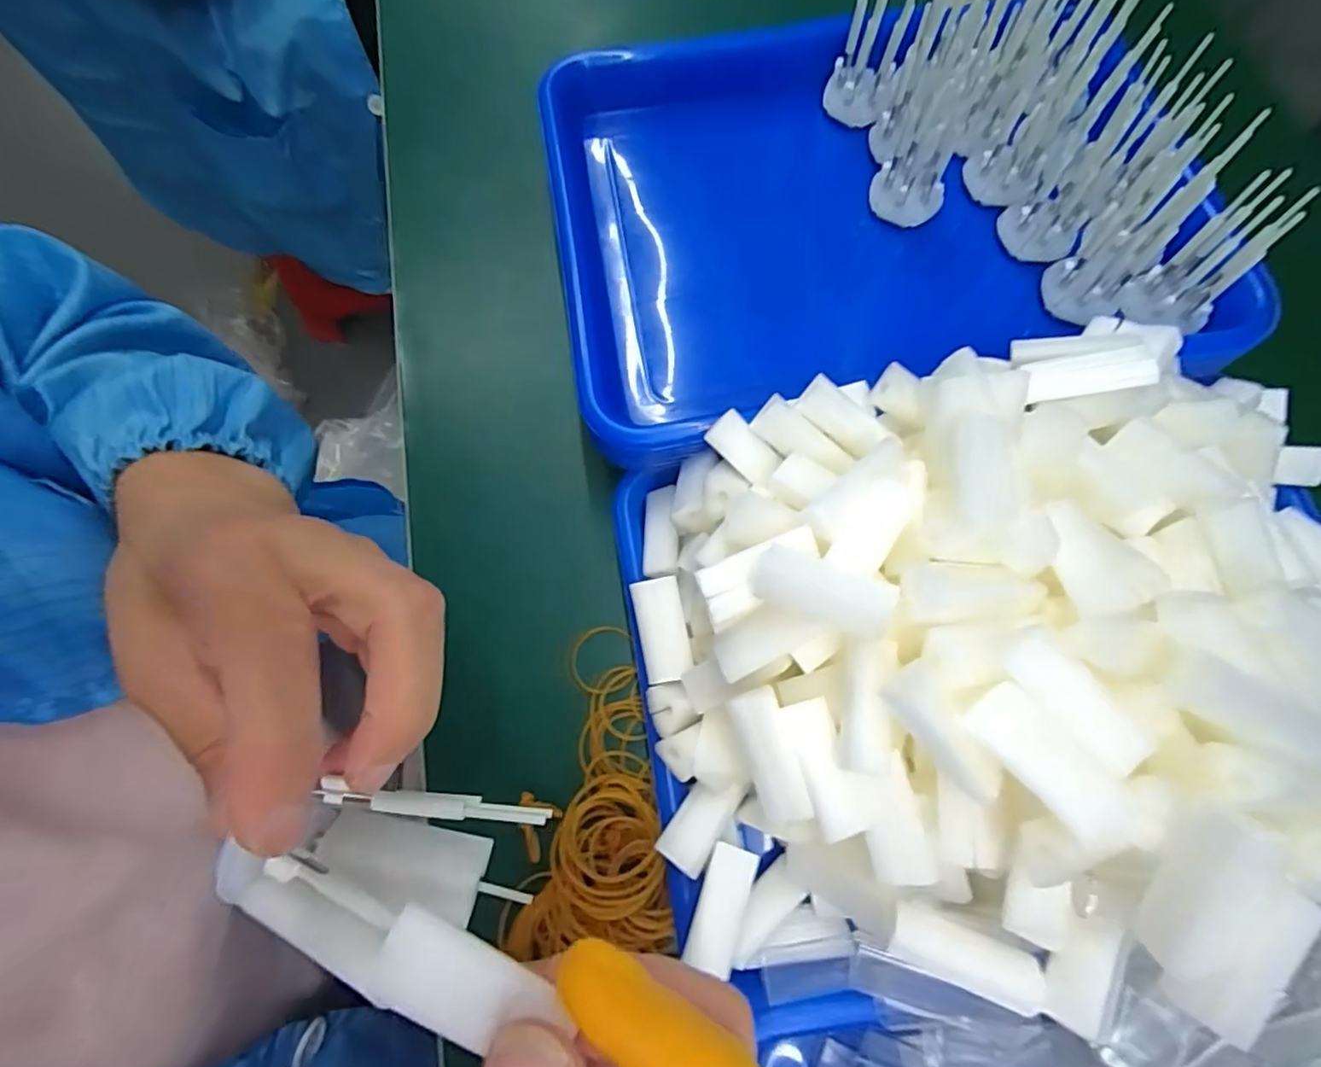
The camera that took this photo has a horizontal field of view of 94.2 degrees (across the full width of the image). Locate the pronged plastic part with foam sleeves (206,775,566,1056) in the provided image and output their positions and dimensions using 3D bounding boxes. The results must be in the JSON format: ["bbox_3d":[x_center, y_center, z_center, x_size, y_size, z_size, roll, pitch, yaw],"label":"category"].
[{"bbox_3d":[-0.065,0.087,0.145,0.087,0.030,0.041,7,73,2],"label":"pronged plastic part with foam sleeves"}]

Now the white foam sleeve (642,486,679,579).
[{"bbox_3d":[0.000,0.000,0.293,0.016,0.009,0.049,-1,57,0],"label":"white foam sleeve"}]

